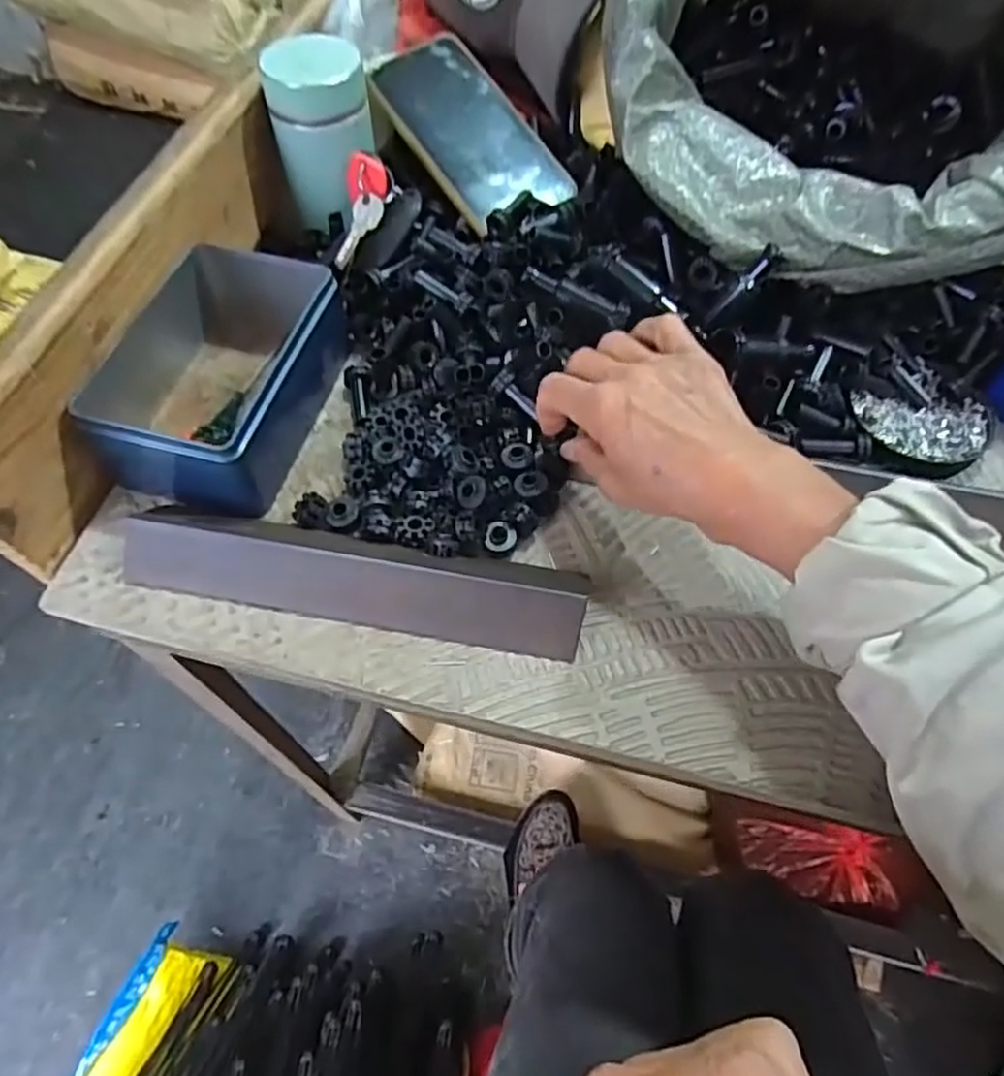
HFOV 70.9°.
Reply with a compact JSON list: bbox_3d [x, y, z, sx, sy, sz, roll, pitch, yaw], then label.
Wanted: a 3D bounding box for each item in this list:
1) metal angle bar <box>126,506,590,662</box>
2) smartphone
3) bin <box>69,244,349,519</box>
[{"bbox_3d":[-0.077,0.018,0.369,0.238,0.025,0.050,9,60,5],"label":"metal angle bar"},{"bbox_3d":[-0.024,-0.281,0.486,0.076,0.009,0.157,-34,77,-10],"label":"smartphone"},{"bbox_3d":[-0.161,-0.097,0.416,0.101,0.065,0.158,13,60,7],"label":"bin"}]

